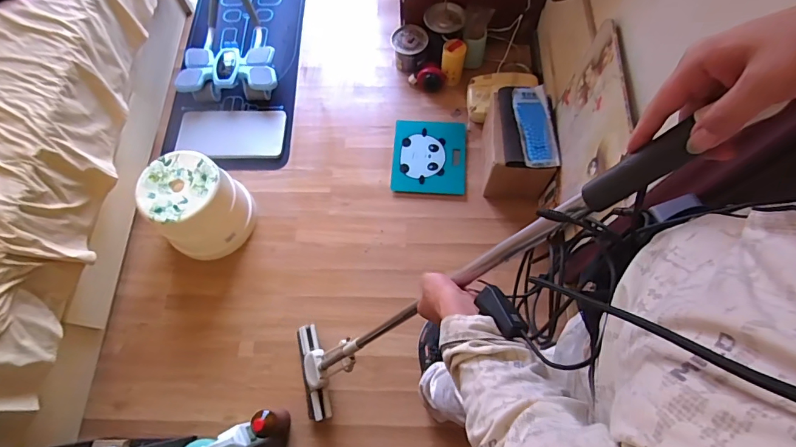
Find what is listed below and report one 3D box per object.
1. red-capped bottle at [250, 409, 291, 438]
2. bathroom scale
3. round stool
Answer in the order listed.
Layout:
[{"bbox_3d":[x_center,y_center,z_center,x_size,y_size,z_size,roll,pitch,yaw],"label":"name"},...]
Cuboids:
[{"bbox_3d":[-0.320,0.500,1.056,0.062,0.135,0.065,-1,69,3],"label":"red-capped bottle"},{"bbox_3d":[0.109,-0.232,1.447,0.247,0.031,0.263,3,69,4],"label":"bathroom scale"},{"bbox_3d":[-0.589,-0.049,1.264,0.245,0.232,0.229,-1,69,3],"label":"round stool"}]

